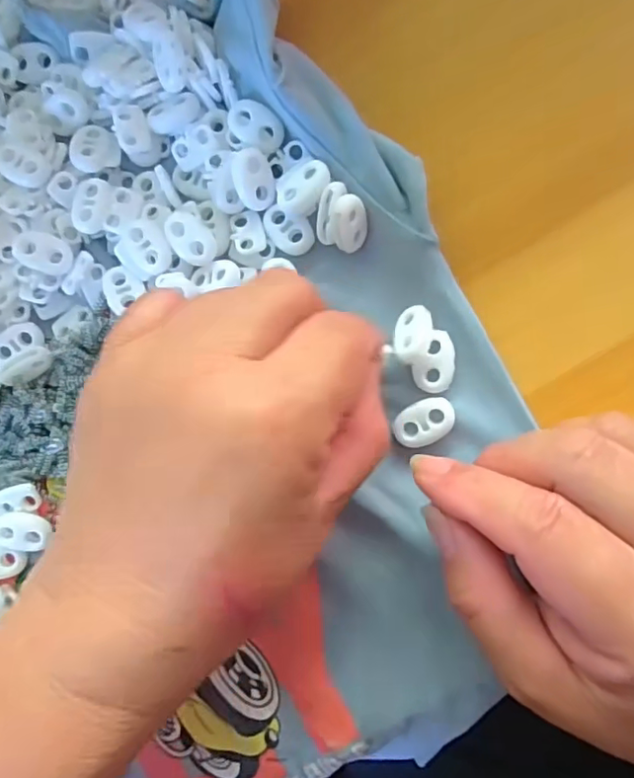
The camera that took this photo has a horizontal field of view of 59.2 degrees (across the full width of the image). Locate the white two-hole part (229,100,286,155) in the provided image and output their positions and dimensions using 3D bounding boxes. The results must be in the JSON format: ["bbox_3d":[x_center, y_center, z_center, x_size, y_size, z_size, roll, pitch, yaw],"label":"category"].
[{"bbox_3d":[-0.023,-0.099,0.209,0.022,0.004,0.016,37,94,9],"label":"white two-hole part"}]

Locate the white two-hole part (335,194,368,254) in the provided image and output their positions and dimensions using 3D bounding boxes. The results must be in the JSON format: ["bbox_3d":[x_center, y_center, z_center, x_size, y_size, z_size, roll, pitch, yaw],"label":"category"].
[{"bbox_3d":[0.013,-0.060,0.204,0.011,0.014,0.018,1,93,7],"label":"white two-hole part"}]

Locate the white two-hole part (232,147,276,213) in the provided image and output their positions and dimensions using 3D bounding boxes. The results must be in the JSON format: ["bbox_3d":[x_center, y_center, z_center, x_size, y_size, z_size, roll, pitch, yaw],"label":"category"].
[{"bbox_3d":[-0.024,-0.078,0.208,0.014,0.009,0.020,-5,87,9],"label":"white two-hole part"}]

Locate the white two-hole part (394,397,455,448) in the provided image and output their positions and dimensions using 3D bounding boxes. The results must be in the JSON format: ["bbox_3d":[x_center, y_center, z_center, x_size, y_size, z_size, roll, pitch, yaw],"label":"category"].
[{"bbox_3d":[0.039,0.012,0.200,0.022,0.005,0.015,-32,83,7],"label":"white two-hole part"}]

